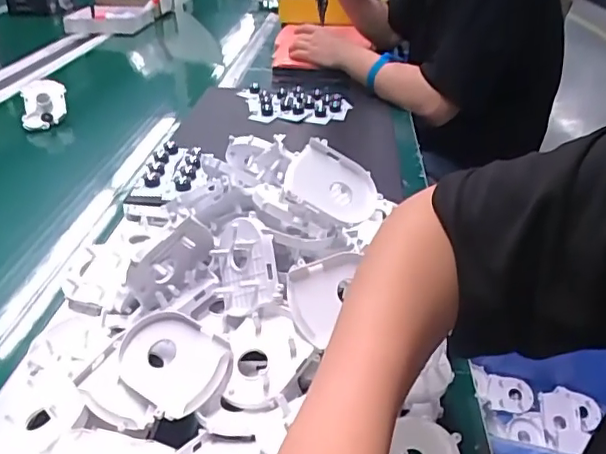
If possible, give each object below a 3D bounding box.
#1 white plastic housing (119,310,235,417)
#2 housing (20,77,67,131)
[{"bbox_3d":[-0.102,0.105,0.435,0.083,0.025,0.067,21,61,23],"label":"white plastic housing"},{"bbox_3d":[-0.446,-0.213,0.963,0.070,0.074,0.050,-4,31,-8],"label":"housing"}]

